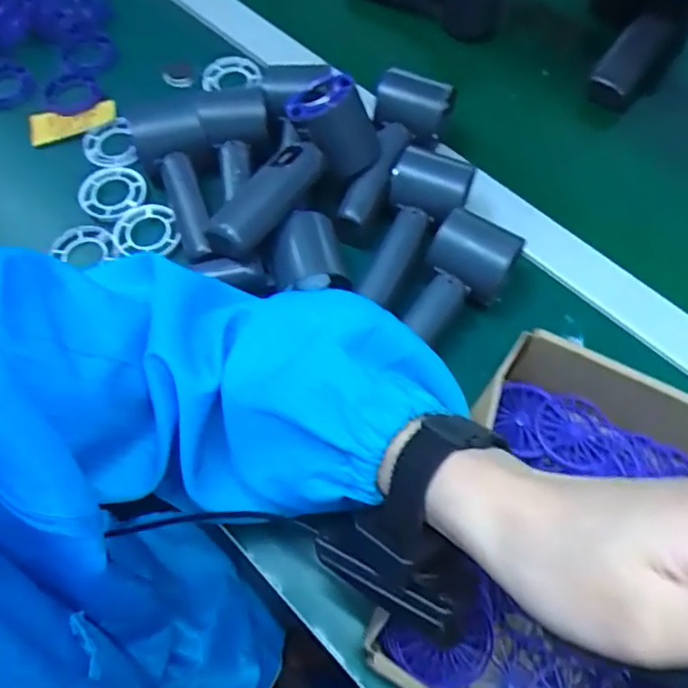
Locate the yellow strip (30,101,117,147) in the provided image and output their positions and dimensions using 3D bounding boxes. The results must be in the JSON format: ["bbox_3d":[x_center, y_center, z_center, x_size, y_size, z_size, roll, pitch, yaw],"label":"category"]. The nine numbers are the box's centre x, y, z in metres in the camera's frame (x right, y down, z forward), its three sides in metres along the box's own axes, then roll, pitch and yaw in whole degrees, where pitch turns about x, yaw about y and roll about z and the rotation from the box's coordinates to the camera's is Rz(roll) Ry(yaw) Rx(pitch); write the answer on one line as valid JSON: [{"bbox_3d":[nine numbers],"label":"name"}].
[{"bbox_3d":[-0.228,-0.187,0.503,0.072,0.011,0.031,-14,65,-7],"label":"yellow strip"}]

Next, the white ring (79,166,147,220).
[{"bbox_3d":[-0.181,-0.120,0.470,0.050,0.008,0.048,-8,64,-4],"label":"white ring"}]

